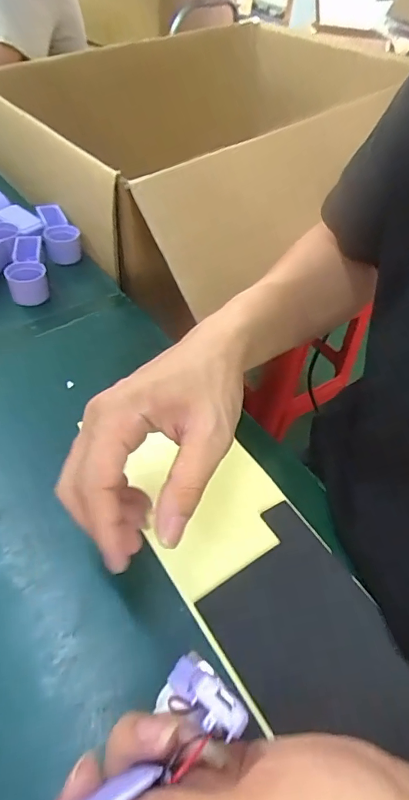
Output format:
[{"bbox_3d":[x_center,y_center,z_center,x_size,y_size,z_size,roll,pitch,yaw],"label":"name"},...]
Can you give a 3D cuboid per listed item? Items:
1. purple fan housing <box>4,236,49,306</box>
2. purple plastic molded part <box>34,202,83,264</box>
[{"bbox_3d":[-0.197,-0.147,0.485,0.038,0.031,0.099,-11,52,-15],"label":"purple fan housing"},{"bbox_3d":[-0.178,-0.207,0.534,0.039,0.032,0.094,-14,53,-17],"label":"purple plastic molded part"}]

